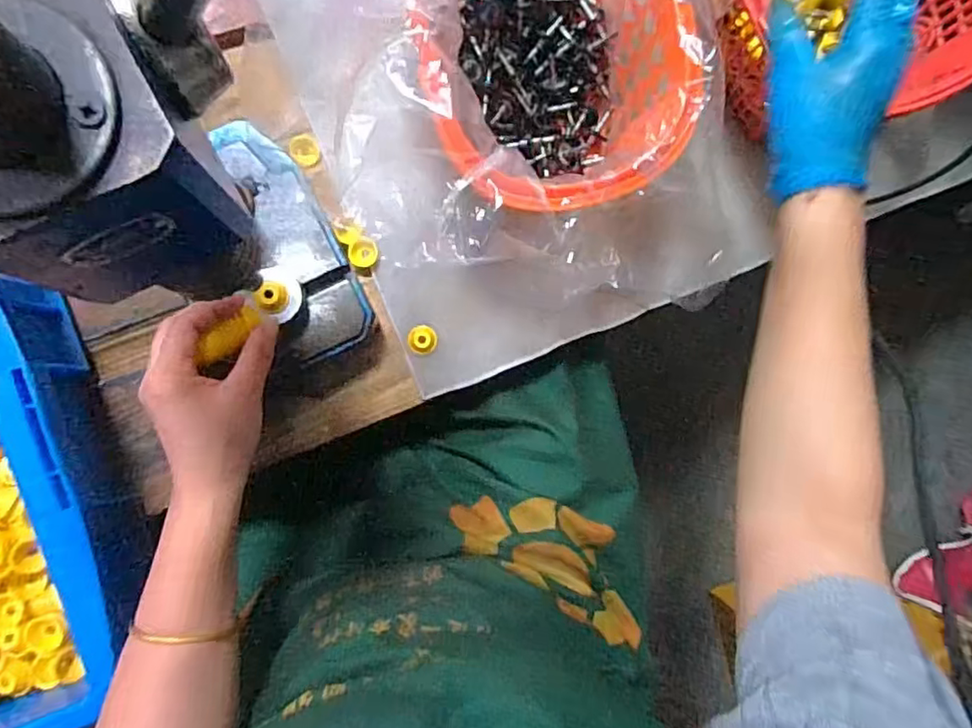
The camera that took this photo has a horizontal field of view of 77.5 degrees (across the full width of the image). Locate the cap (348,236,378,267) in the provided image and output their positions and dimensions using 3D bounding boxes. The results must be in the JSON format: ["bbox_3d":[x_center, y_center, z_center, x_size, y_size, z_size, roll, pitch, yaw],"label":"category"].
[{"bbox_3d":[-0.104,-0.095,0.514,0.025,0.006,0.024,0,88,-8],"label":"cap"}]

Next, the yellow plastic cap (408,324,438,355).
[{"bbox_3d":[-0.054,-0.021,0.518,0.025,0.010,0.024,0,88,-8],"label":"yellow plastic cap"}]

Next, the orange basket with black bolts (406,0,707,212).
[{"bbox_3d":[0.031,-0.238,0.451,0.190,0.123,0.266,-18,90,-8],"label":"orange basket with black bolts"}]

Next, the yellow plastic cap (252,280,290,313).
[{"bbox_3d":[-0.153,-0.049,0.438,0.022,0.010,0.021,0,88,-8],"label":"yellow plastic cap"}]

